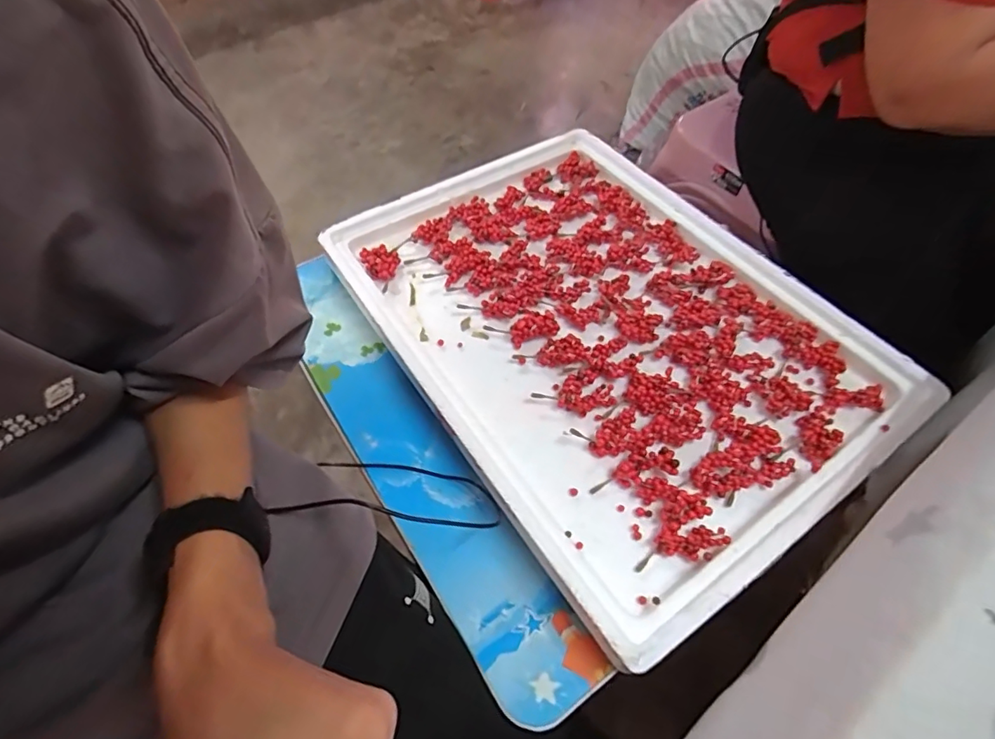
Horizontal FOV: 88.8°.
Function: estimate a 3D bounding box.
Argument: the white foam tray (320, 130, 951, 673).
[{"bbox_3d":[0.117,-0.070,0.596,0.448,0.052,0.596,-30,63,-17],"label":"white foam tray"}]

